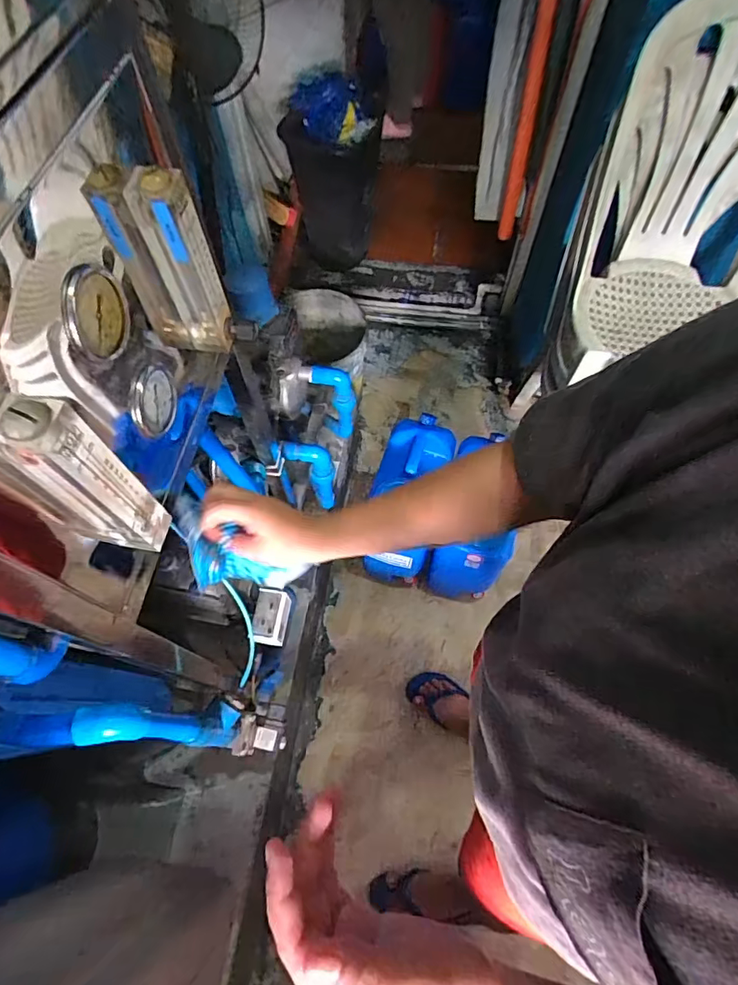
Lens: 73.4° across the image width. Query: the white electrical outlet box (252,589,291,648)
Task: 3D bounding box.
[{"bbox_3d":[-0.164,0.214,0.831,0.050,0.061,0.081,10,64,6],"label":"white electrical outlet box"}]

